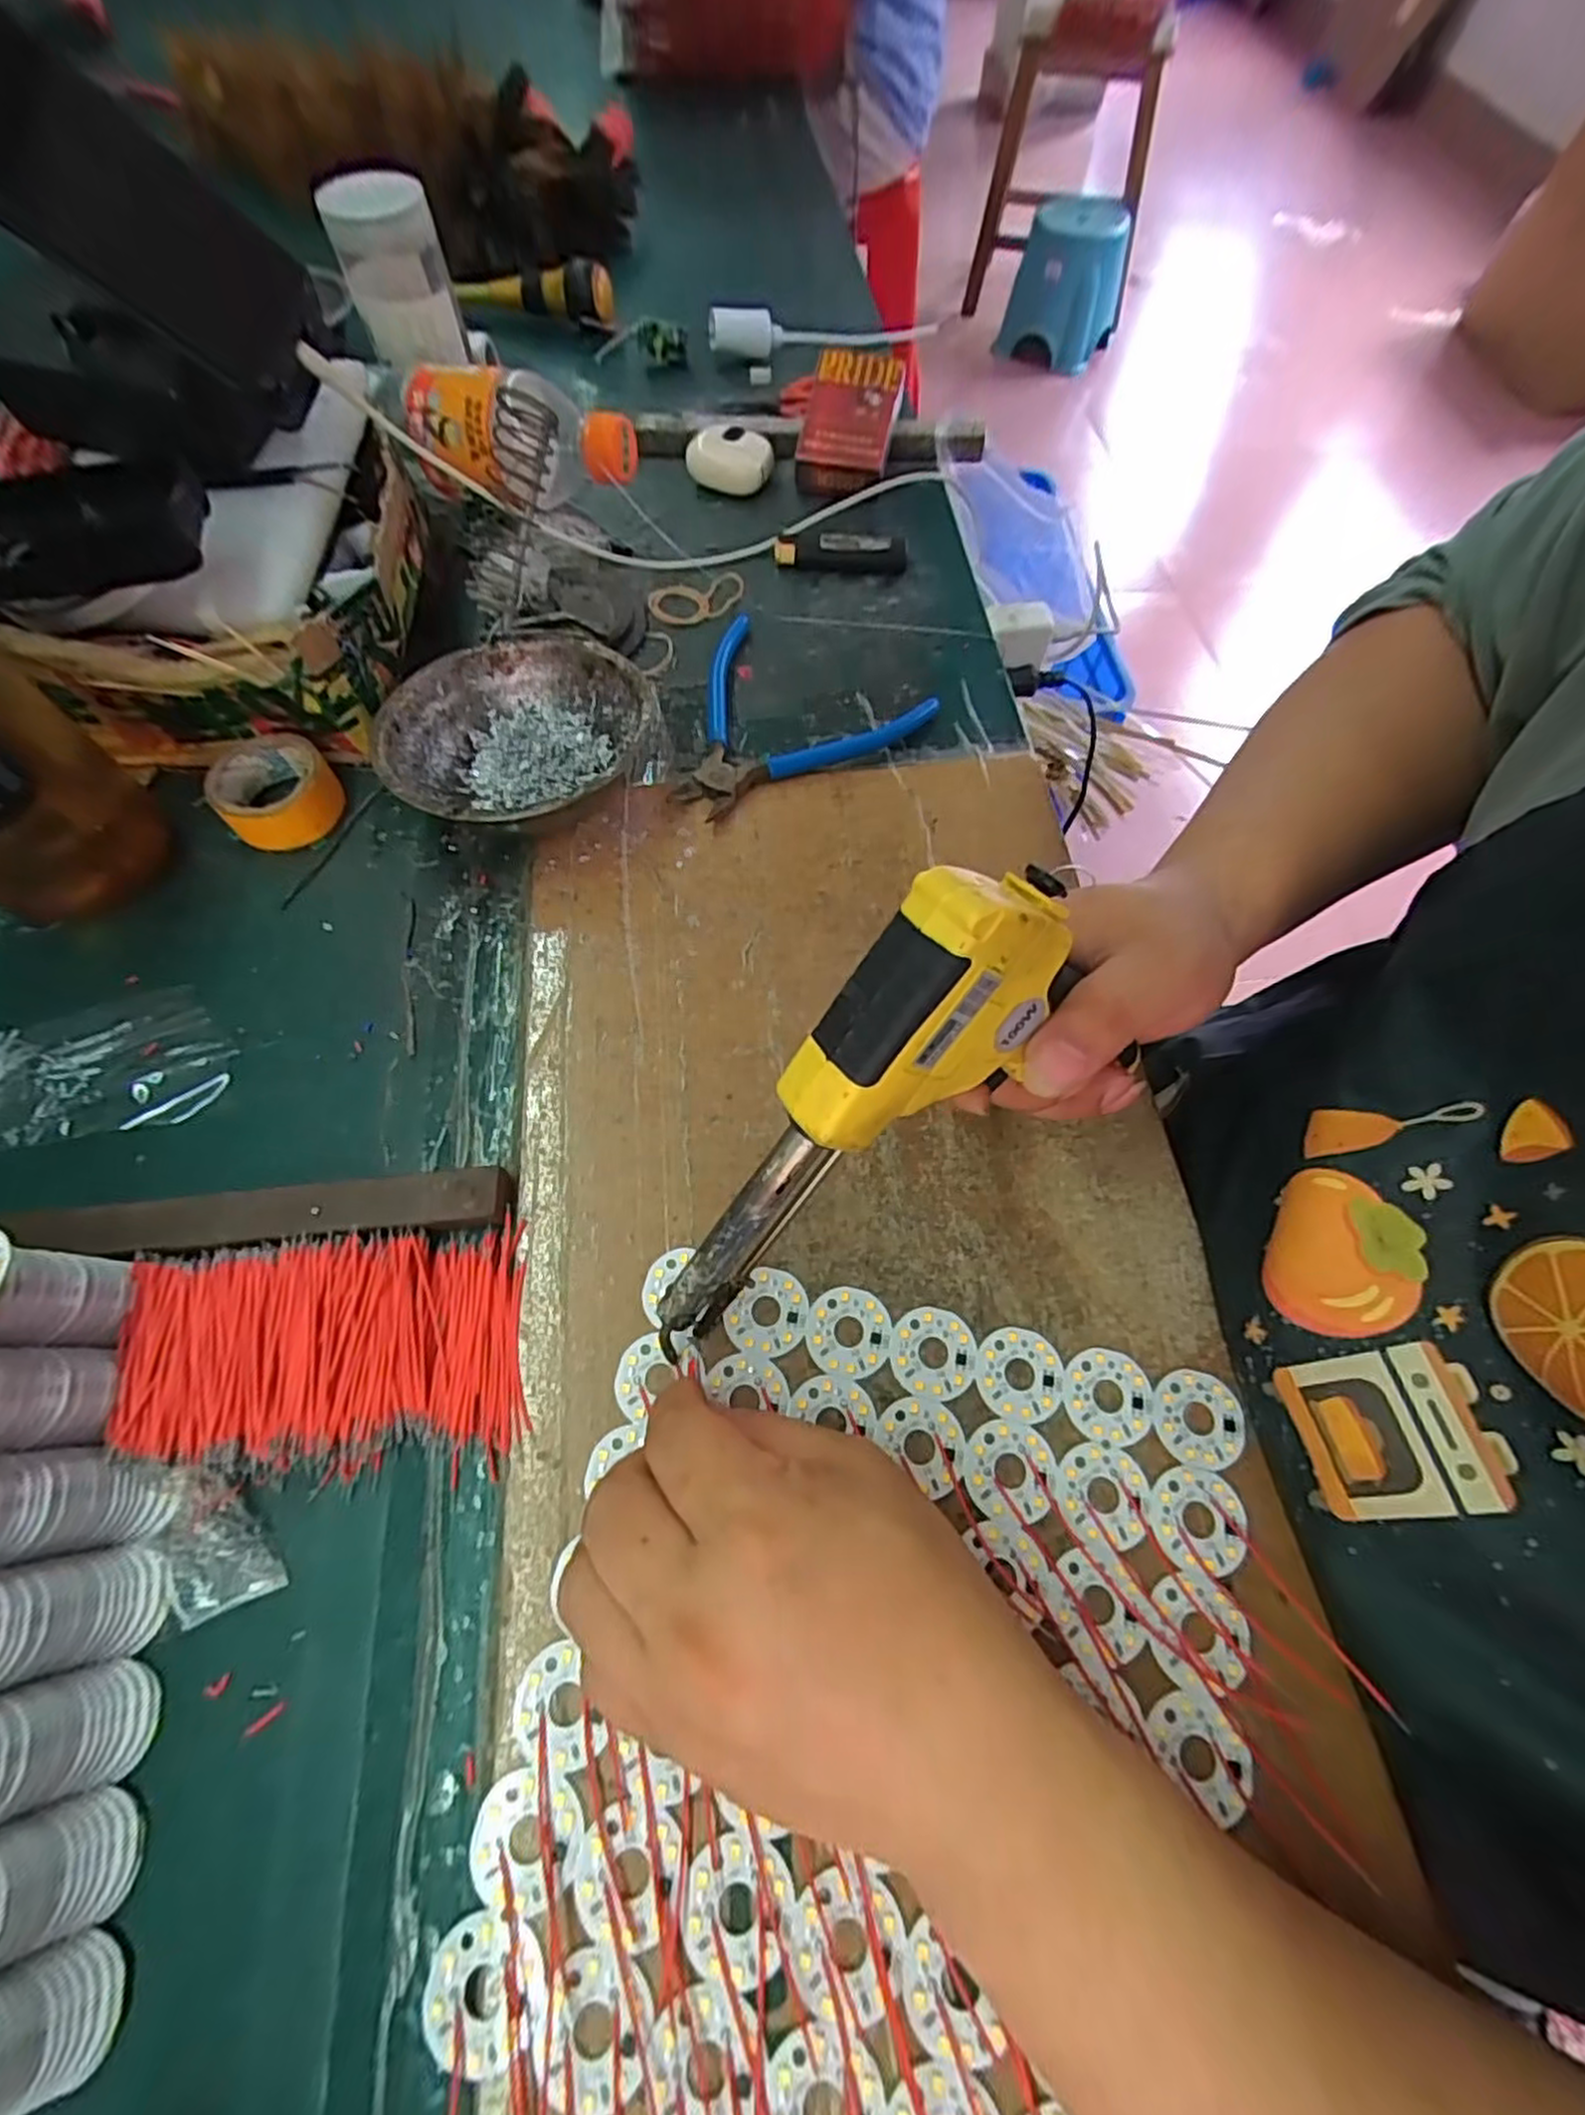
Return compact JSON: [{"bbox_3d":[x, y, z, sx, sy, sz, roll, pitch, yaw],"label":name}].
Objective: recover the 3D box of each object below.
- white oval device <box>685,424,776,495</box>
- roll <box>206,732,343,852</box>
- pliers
[{"bbox_3d":[-0.040,-0.385,0.486,0.053,0.025,0.035,-1,65,0],"label":"white oval device"},{"bbox_3d":[-0.253,-0.131,0.369,0.053,0.025,0.059,-39,70,-16],"label":"roll"},{"bbox_3d":[-0.013,-0.192,0.403,0.147,0.012,0.118,-28,68,-13],"label":"pliers"}]

